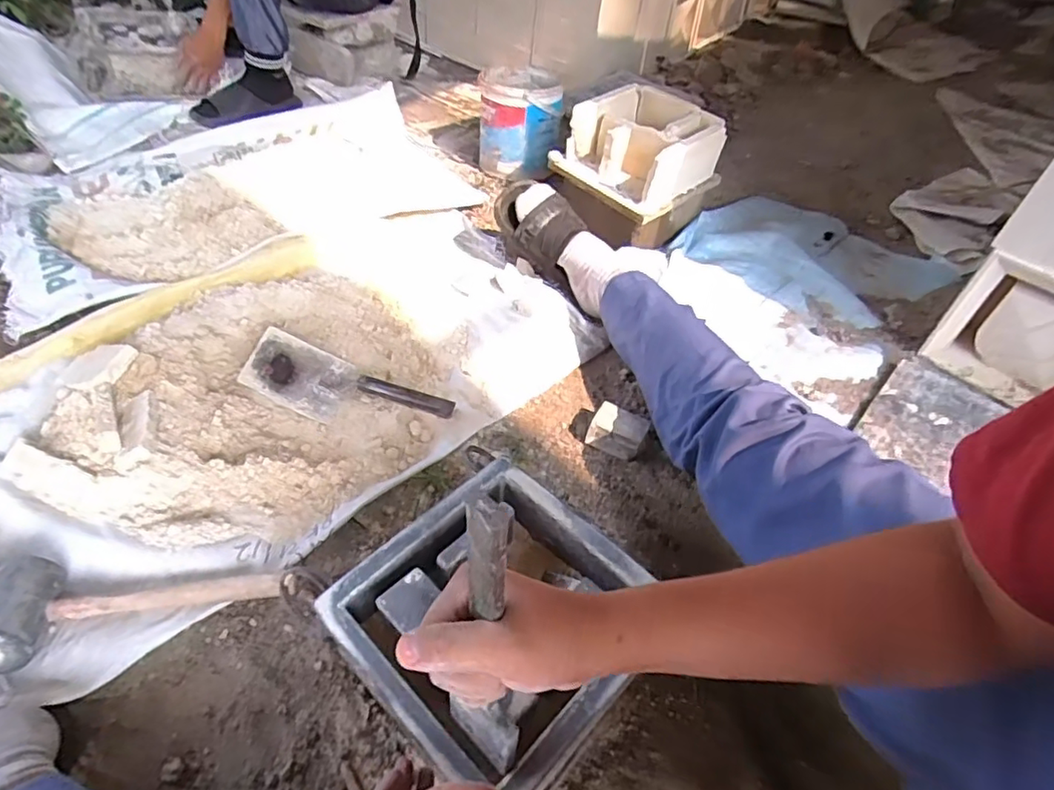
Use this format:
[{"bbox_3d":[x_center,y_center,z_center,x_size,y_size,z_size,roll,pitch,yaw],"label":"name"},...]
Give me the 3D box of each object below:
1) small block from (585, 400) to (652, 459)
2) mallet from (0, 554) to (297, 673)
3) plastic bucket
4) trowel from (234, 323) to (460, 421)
[{"bbox_3d":[0.127,0.050,0.826,0.072,0.035,0.064,22,48,16],"label":"small block"},{"bbox_3d":[-0.377,0.205,0.583,0.290,0.061,0.105,-2,48,-7],"label":"mallet"},{"bbox_3d":[-0.017,-0.585,1.290,0.173,0.183,0.196,2,48,-4],"label":"plastic bucket"},{"bbox_3d":[-0.241,-0.016,0.819,0.278,0.053,0.109,12,48,5],"label":"trowel"}]

